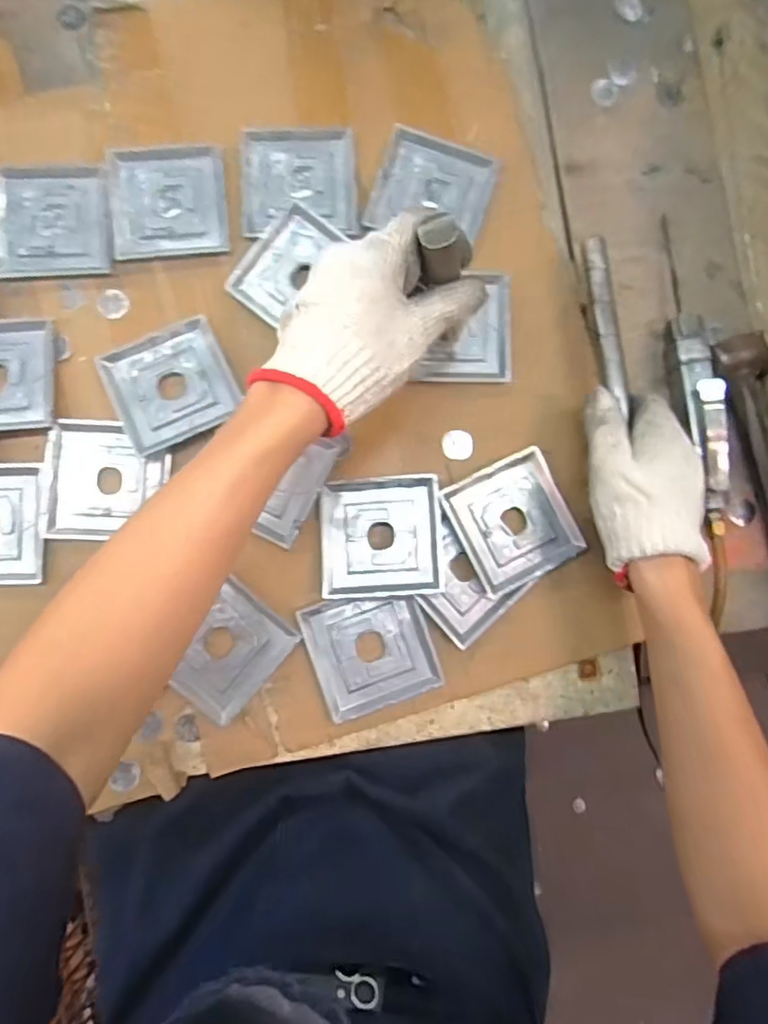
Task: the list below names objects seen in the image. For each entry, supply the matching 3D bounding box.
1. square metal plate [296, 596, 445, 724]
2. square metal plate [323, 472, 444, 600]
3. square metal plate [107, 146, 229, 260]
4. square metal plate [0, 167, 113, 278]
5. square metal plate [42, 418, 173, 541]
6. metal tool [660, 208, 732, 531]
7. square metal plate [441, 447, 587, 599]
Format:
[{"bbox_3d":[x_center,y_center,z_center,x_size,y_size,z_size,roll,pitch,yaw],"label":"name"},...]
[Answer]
[{"bbox_3d":[-0.009,0.105,0.454,0.089,0.008,0.089,-19,86,-4],"label":"square metal plate"},{"bbox_3d":[-0.002,0.019,0.450,0.089,0.019,0.089,-3,86,-2],"label":"square metal plate"},{"bbox_3d":[-0.172,-0.251,0.478,0.090,0.004,0.091,-5,86,-3],"label":"square metal plate"},{"bbox_3d":[-0.264,-0.230,0.471,0.090,0.004,0.086,-5,86,-3],"label":"square metal plate"},{"bbox_3d":[-0.212,-0.023,0.455,0.091,0.009,0.090,3,85,-2],"label":"square metal plate"},{"bbox_3d":[0.244,-0.110,0.469,0.023,0.055,0.250,-1,86,-2],"label":"metal tool"},{"bbox_3d":[0.101,0.007,0.458,0.087,0.008,0.092,-25,87,-4],"label":"square metal plate"}]

